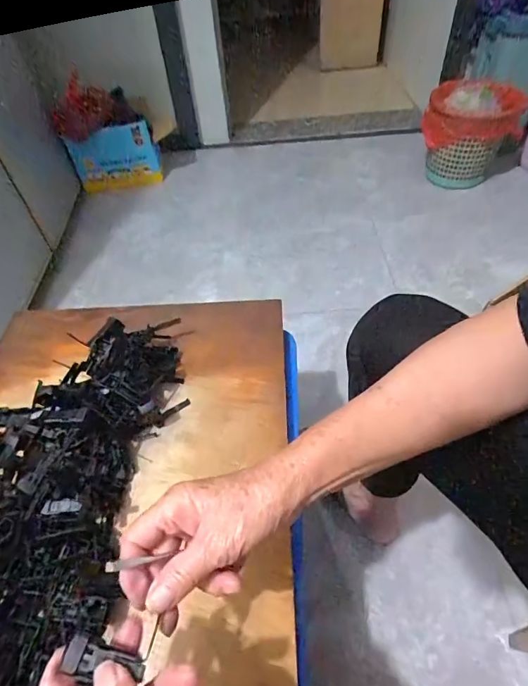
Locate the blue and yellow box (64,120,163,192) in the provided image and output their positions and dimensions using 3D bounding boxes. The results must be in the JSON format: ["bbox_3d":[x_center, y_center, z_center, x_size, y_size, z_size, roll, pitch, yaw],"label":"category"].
[{"bbox_3d":[-0.477,-0.602,1.377,0.274,0.189,0.059,-24,53,-15],"label":"blue and yellow box"}]

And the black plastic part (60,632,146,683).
[{"bbox_3d":[-0.091,0.182,0.240,0.046,0.006,0.017,13,52,-1],"label":"black plastic part"}]

